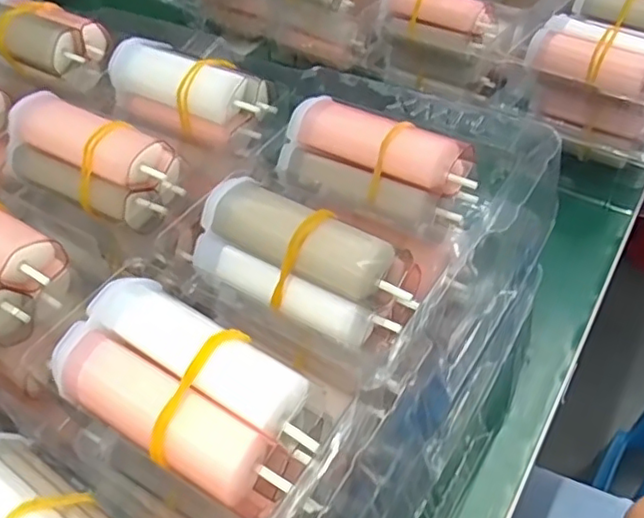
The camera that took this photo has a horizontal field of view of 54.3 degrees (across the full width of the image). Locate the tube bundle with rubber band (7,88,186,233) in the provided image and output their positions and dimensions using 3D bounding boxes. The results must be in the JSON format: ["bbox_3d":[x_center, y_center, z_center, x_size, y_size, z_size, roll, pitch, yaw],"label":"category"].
[{"bbox_3d":[-0.084,-0.037,0.229,0.072,0.026,0.025,21,51,24],"label":"tube bundle with rubber band"}]

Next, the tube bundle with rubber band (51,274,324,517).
[{"bbox_3d":[-0.033,0.032,0.159,0.067,0.020,0.035,23,52,26],"label":"tube bundle with rubber band"}]

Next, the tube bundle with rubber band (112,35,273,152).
[{"bbox_3d":[-0.055,-0.071,0.257,0.064,0.029,0.026,23,52,26],"label":"tube bundle with rubber band"}]

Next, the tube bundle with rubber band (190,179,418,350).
[{"bbox_3d":[-0.006,0.000,0.190,0.070,0.021,0.028,22,52,25],"label":"tube bundle with rubber band"}]

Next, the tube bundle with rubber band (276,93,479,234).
[{"bbox_3d":[0.020,-0.032,0.222,0.068,0.021,0.033,25,90,25],"label":"tube bundle with rubber band"}]

